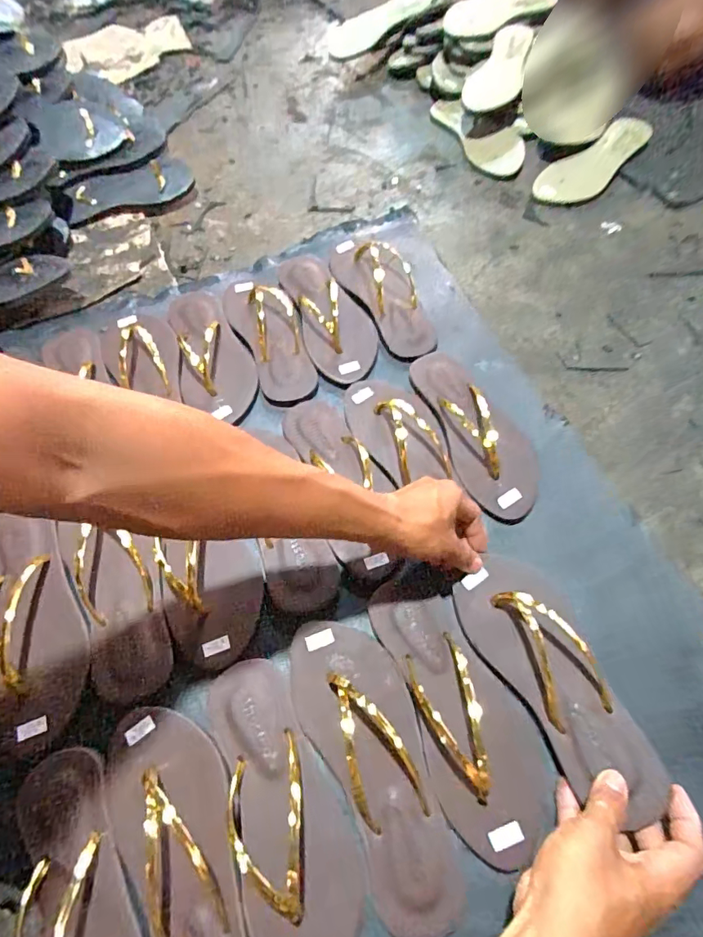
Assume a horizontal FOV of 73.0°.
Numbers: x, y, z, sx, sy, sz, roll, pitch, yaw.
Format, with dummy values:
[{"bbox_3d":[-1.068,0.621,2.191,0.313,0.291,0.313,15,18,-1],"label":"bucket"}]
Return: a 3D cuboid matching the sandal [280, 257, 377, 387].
[{"bbox_3d":[-0.031,-0.217,0.637,0.088,0.043,0.228,-20,64,-5],"label":"sandal"}]

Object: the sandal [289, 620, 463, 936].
[{"bbox_3d":[0.017,0.243,0.395,0.090,0.029,0.234,-20,64,-5],"label":"sandal"}]

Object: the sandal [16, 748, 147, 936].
[{"bbox_3d":[-0.205,0.336,0.358,0.084,0.027,0.217,-22,64,-6],"label":"sandal"}]

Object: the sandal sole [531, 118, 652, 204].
[{"bbox_3d":[0.401,-0.499,0.775,0.242,0.009,0.081,-38,78,-10],"label":"sandal sole"}]

